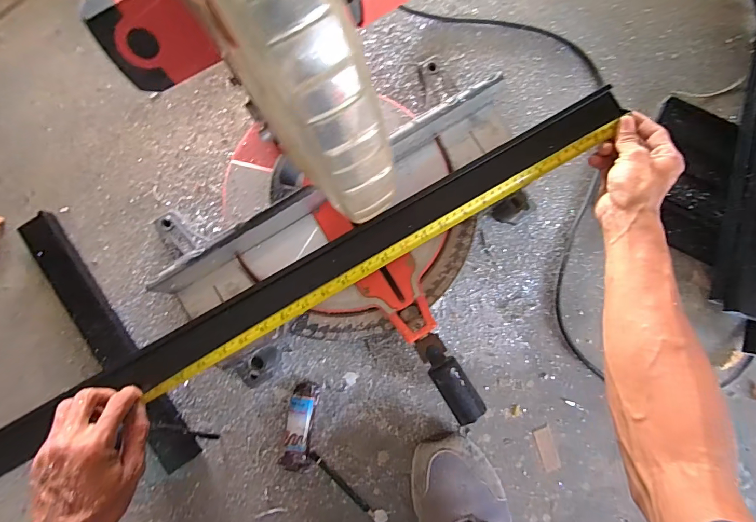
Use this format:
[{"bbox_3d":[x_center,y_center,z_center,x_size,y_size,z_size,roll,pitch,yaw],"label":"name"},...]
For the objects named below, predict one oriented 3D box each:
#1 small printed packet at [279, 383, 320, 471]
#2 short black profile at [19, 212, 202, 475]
[{"bbox_3d":[-0.101,0.214,0.514,0.036,0.017,0.107,7,84,0],"label":"small printed packet"},{"bbox_3d":[-0.355,0.104,0.522,0.051,0.022,0.378,-34,86,-4],"label":"short black profile"}]

